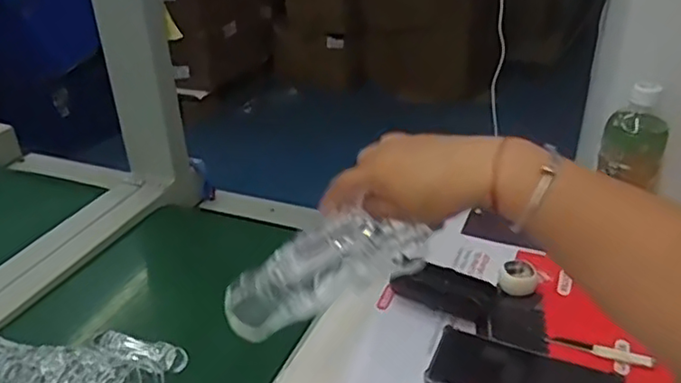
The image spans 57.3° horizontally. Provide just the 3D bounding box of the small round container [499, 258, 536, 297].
[{"bbox_3d":[0.193,0.092,0.681,0.037,0.024,0.036,7,31,14],"label":"small round container"}]

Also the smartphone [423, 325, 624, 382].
[{"bbox_3d":[0.166,0.166,0.566,0.163,0.014,0.078,13,33,23],"label":"smartphone"}]

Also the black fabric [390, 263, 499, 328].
[{"bbox_3d":[0.111,0.104,0.664,0.102,0.030,0.044,14,33,23],"label":"black fabric"}]

